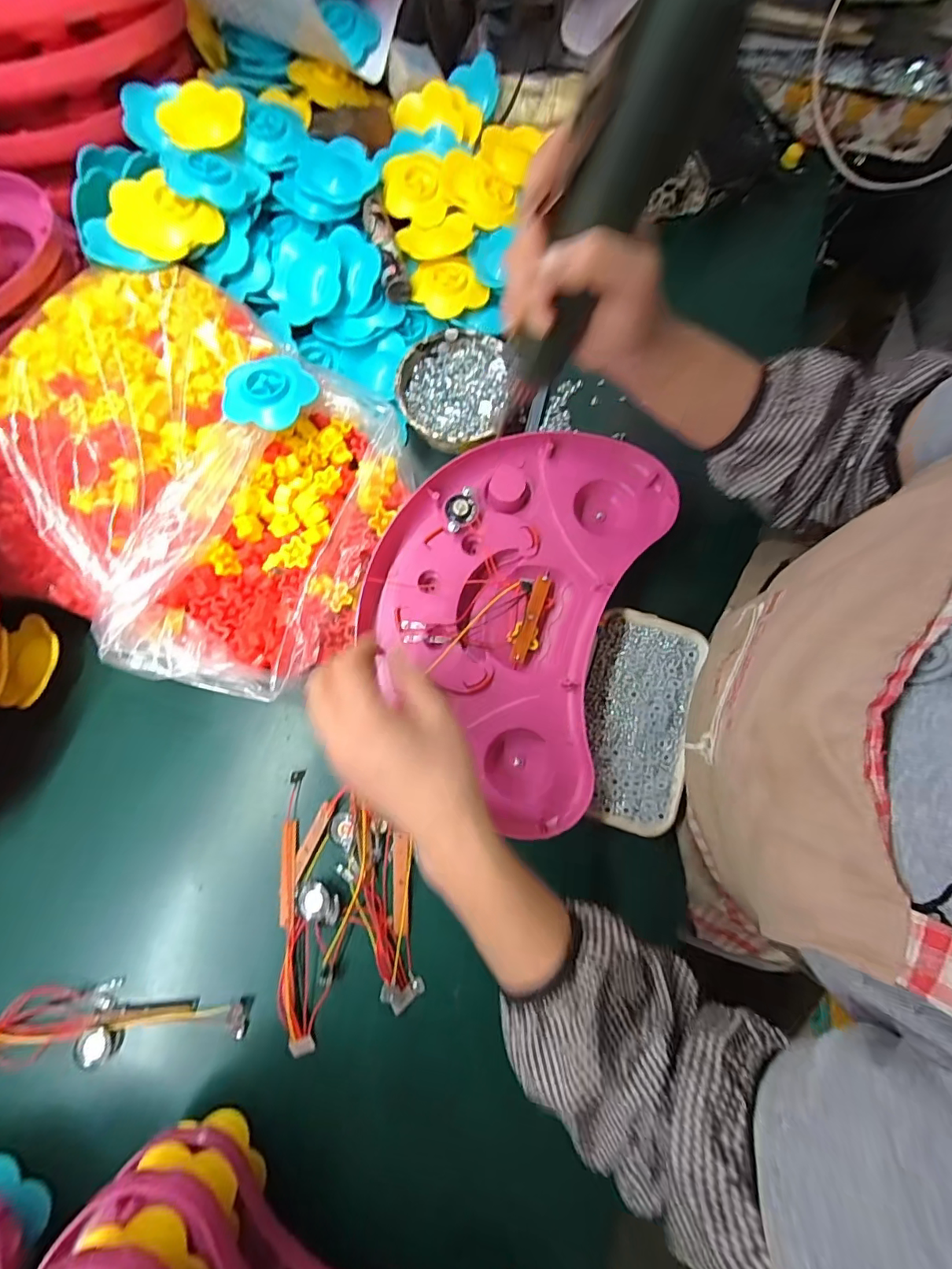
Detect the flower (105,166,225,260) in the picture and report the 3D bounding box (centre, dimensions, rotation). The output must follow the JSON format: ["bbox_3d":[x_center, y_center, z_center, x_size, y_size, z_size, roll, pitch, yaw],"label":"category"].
[{"bbox_3d":[-0.288,-0.378,0.451,0.081,0.022,0.076,30,80,7],"label":"flower"}]

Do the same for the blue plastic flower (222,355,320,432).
[{"bbox_3d":[-0.178,-0.211,0.429,0.074,0.010,0.071,1,73,-4],"label":"blue plastic flower"}]

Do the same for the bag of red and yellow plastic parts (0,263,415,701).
[{"bbox_3d":[-0.245,-0.139,0.429,0.353,0.074,0.310,30,80,7],"label":"bag of red and yellow plastic parts"}]

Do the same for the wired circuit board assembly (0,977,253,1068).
[{"bbox_3d":[-0.286,0.301,0.386,0.209,0.014,0.052,-4,78,0],"label":"wired circuit board assembly"}]

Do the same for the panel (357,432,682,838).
[{"bbox_3d":[0.023,-0.027,0.424,0.218,0.039,0.321,19,79,5],"label":"panel"}]

